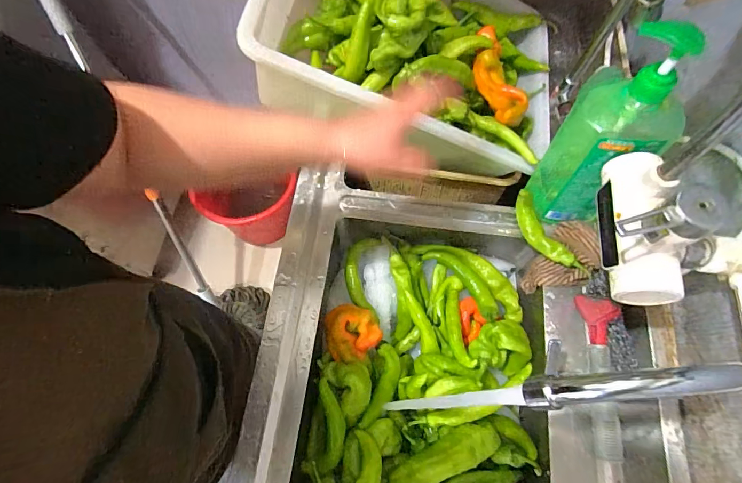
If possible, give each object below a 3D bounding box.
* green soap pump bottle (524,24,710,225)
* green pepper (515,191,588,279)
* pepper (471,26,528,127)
[{"bbox_3d":[0.277,-0.115,0.484,0.100,0.289,0.079,27,70,10],"label":"green soap pump bottle"},{"bbox_3d":[0.249,-0.007,0.557,0.030,0.043,0.136,-36,72,-14],"label":"green pepper"},{"bbox_3d":[0.200,-0.259,0.635,0.051,0.072,0.161,-18,69,-8],"label":"pepper"}]

